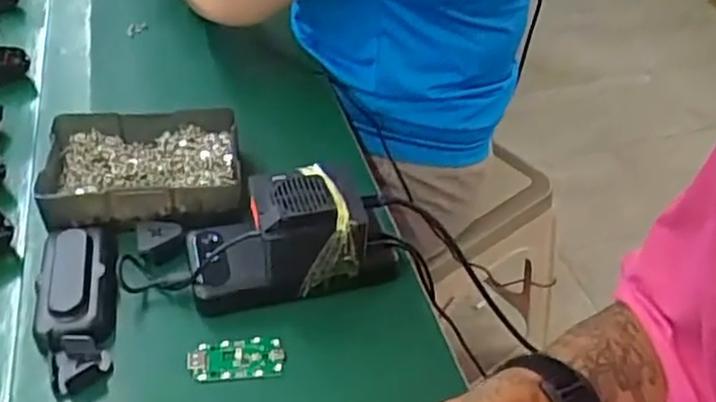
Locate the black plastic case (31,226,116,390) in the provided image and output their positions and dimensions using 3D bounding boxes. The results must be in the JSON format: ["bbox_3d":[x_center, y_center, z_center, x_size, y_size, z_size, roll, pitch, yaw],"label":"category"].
[{"bbox_3d":[-0.202,0.071,0.499,0.056,0.030,0.144,-12,43,-12],"label":"black plastic case"}]

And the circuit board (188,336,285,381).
[{"bbox_3d":[-0.084,0.108,0.481,0.063,0.008,0.031,-2,47,-10],"label":"circuit board"}]

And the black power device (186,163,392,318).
[{"bbox_3d":[-0.053,0.021,0.519,0.157,0.074,0.079,-8,42,-7],"label":"black power device"}]

